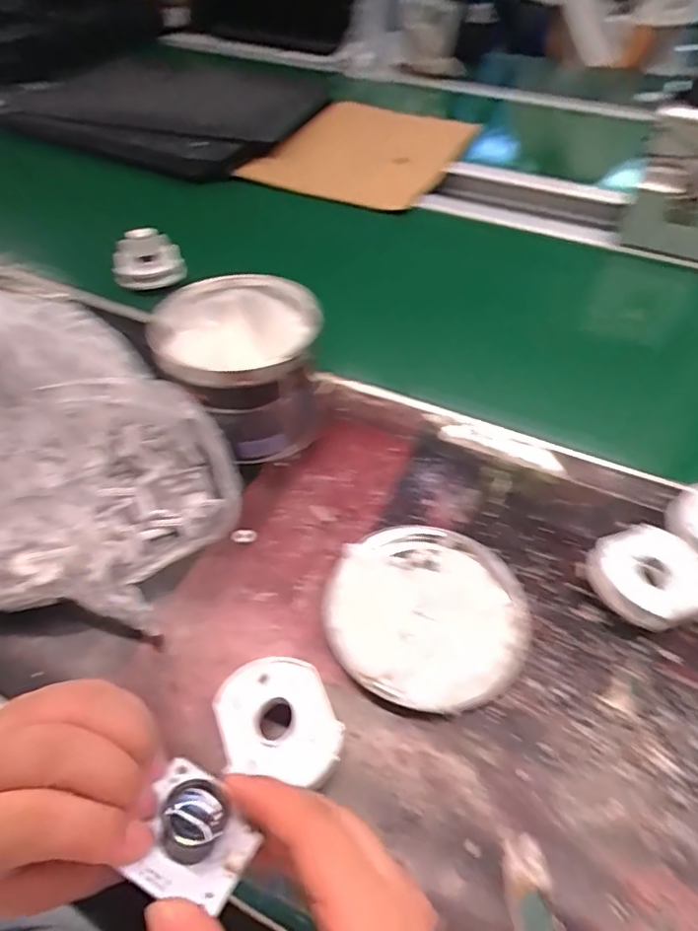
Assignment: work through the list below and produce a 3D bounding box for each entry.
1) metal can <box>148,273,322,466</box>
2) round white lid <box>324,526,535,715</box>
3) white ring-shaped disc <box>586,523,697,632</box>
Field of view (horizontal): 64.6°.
[{"bbox_3d":[-0.090,-0.082,0.474,0.122,0.102,0.128,-7,49,-7],"label":"metal can"},{"bbox_3d":[0.054,0.094,0.373,0.130,0.020,0.129,1,48,-1],"label":"round white lid"},{"bbox_3d":[0.207,0.079,0.380,0.077,0.040,0.064,35,56,27],"label":"white ring-shaped disc"}]

